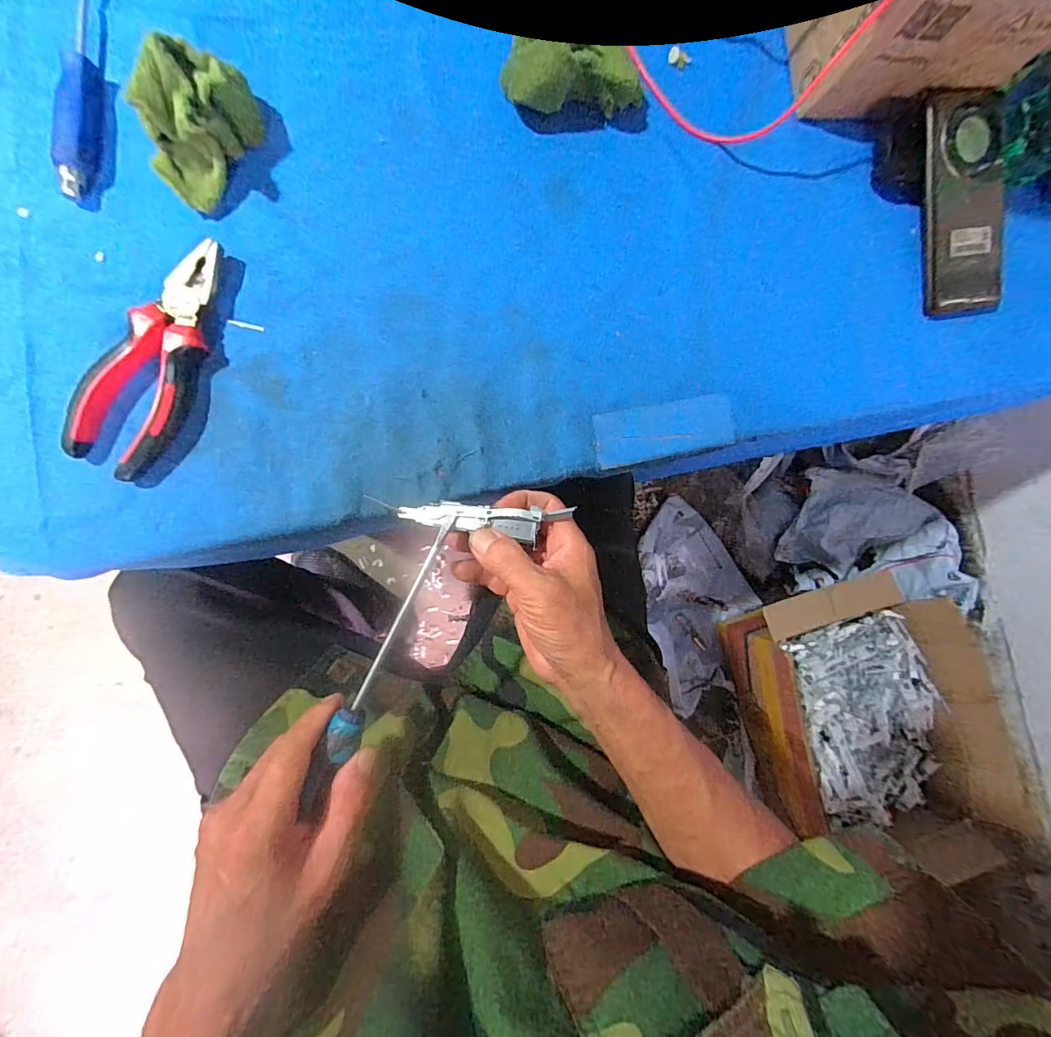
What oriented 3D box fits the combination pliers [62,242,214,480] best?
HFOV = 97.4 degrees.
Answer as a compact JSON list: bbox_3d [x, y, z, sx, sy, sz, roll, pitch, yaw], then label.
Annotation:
[{"bbox_3d":[-0.238,-0.105,0.296,0.053,0.021,0.154,21,85,-7],"label":"combination pliers"}]

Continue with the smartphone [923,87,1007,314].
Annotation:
[{"bbox_3d":[0.369,-0.259,0.387,0.077,0.018,0.168,-18,105,-9],"label":"smartphone"}]

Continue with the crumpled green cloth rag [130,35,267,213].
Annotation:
[{"bbox_3d":[-0.219,-0.258,0.293,0.065,0.048,0.084,29,84,-6],"label":"crumpled green cloth rag"}]

